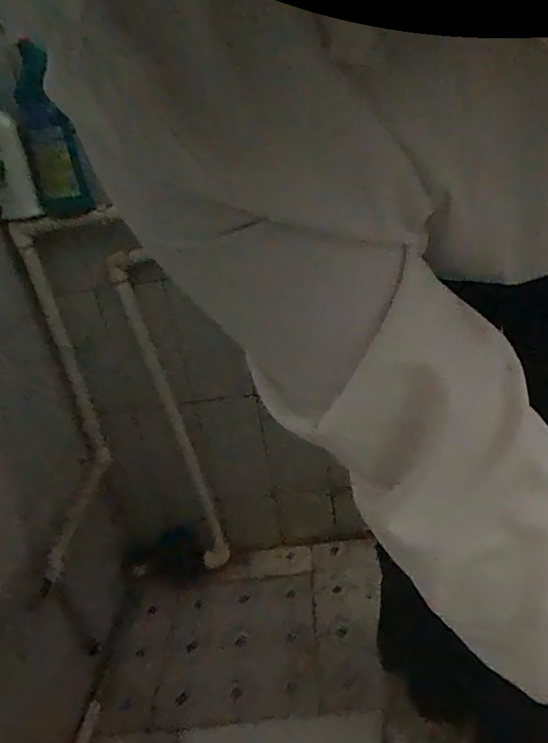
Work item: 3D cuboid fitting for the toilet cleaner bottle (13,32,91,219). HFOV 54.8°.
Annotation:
[{"bbox_3d":[-0.351,-0.368,0.821,0.073,0.234,0.068,-16,27,-21],"label":"toilet cleaner bottle"}]

